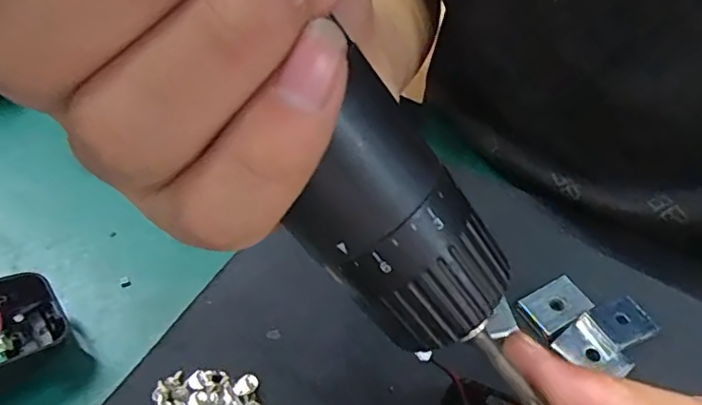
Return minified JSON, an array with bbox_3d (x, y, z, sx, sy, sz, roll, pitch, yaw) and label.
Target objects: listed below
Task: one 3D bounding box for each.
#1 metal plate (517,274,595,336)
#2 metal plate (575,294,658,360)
[{"bbox_3d":[0.090,0.045,0.249,0.026,0.004,0.019,-30,49,-7],"label":"metal plate"},{"bbox_3d":[0.113,0.052,0.241,0.029,0.004,0.020,-21,48,-15],"label":"metal plate"}]

